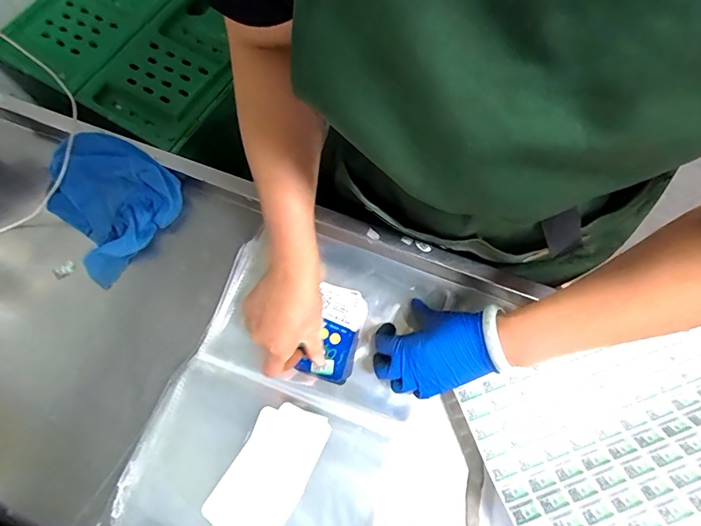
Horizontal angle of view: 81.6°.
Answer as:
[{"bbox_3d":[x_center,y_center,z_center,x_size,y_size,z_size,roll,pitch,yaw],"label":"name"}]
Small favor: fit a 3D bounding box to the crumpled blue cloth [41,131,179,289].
[{"bbox_3d":[-0.312,-0.079,0.514,0.138,0.073,0.153,37,75,11],"label":"crumpled blue cloth"}]

